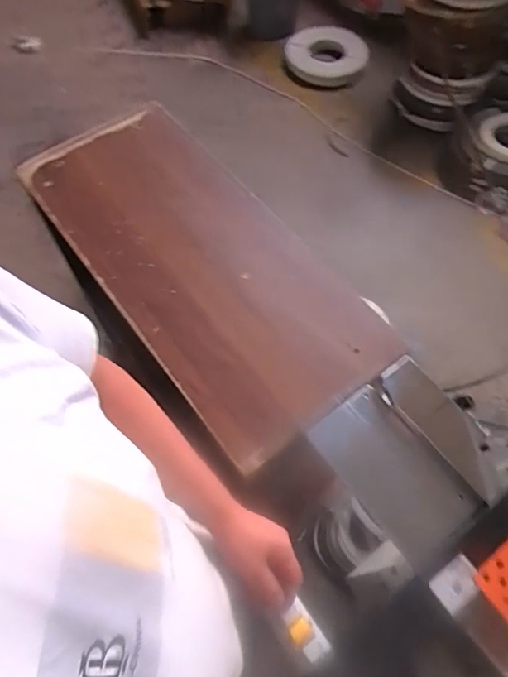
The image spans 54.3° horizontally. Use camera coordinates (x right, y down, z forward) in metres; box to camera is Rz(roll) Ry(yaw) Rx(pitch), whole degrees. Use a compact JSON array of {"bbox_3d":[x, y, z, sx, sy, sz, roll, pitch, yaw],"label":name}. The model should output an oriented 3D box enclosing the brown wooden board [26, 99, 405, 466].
[{"bbox_3d":[-0.121,-0.163,0.930,0.354,0.042,0.809,-35,67,-16],"label":"brown wooden board"}]

